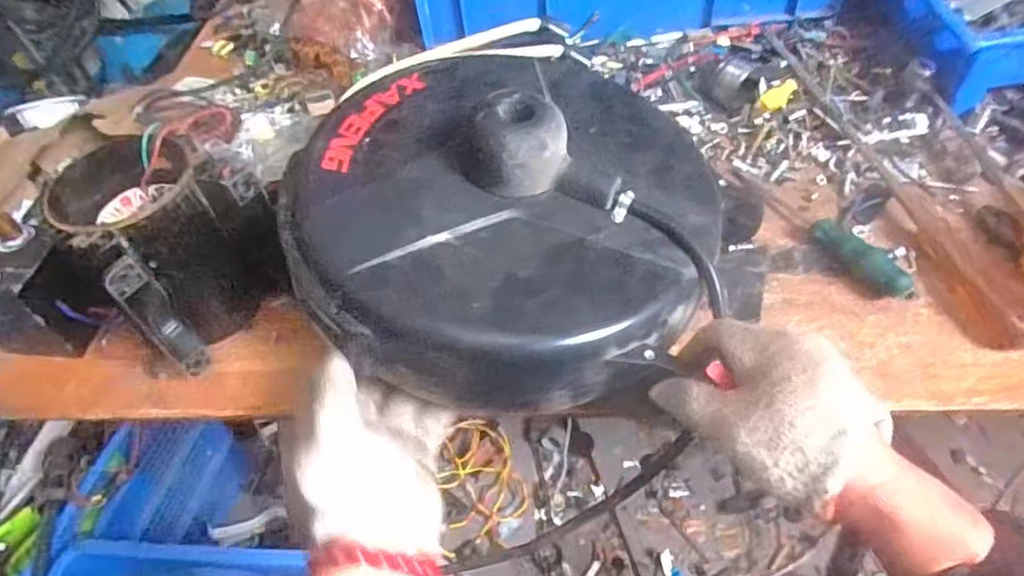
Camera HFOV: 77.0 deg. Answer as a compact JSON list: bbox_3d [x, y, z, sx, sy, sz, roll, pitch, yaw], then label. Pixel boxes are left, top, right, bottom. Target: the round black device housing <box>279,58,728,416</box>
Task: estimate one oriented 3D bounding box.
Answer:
[{"bbox_3d":[-0.002,-0.072,0.457,0.283,0.106,0.284,-3,50,3],"label":"round black device housing"}]

